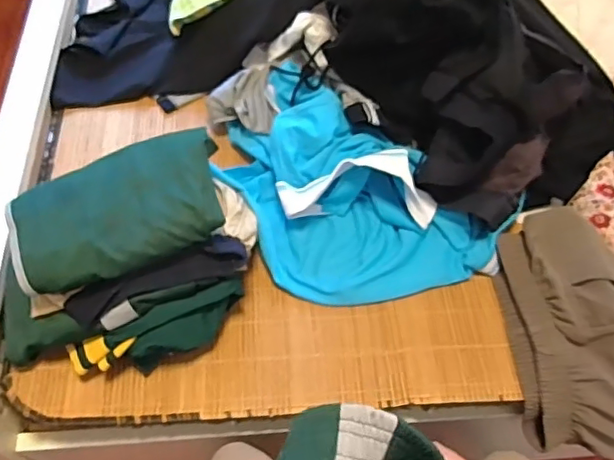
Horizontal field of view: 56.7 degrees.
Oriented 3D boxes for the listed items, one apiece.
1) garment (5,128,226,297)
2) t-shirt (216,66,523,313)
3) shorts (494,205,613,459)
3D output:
[{"bbox_3d":[-0.224,-0.016,0.669,0.244,0.052,0.125,-20,61,-13],"label":"garment"},{"bbox_3d":[0.047,-0.054,0.824,0.280,0.127,0.410,-35,65,-20],"label":"t-shirt"},{"bbox_3d":[0.353,0.132,0.761,0.164,0.130,0.292,-5,58,-3],"label":"shorts"}]

